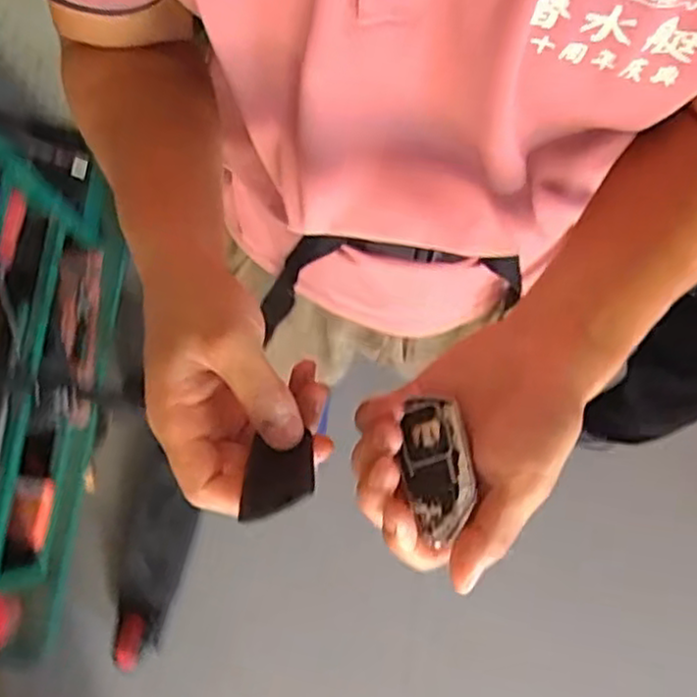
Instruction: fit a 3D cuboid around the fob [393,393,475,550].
[{"bbox_3d":[0.043,0.061,0.355,0.030,0.013,0.067,-4,64,-2],"label":"fob"}]

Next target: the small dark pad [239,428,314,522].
[{"bbox_3d":[-0.031,0.058,0.331,0.031,0.048,0.004,-11,122,9],"label":"small dark pad"}]

